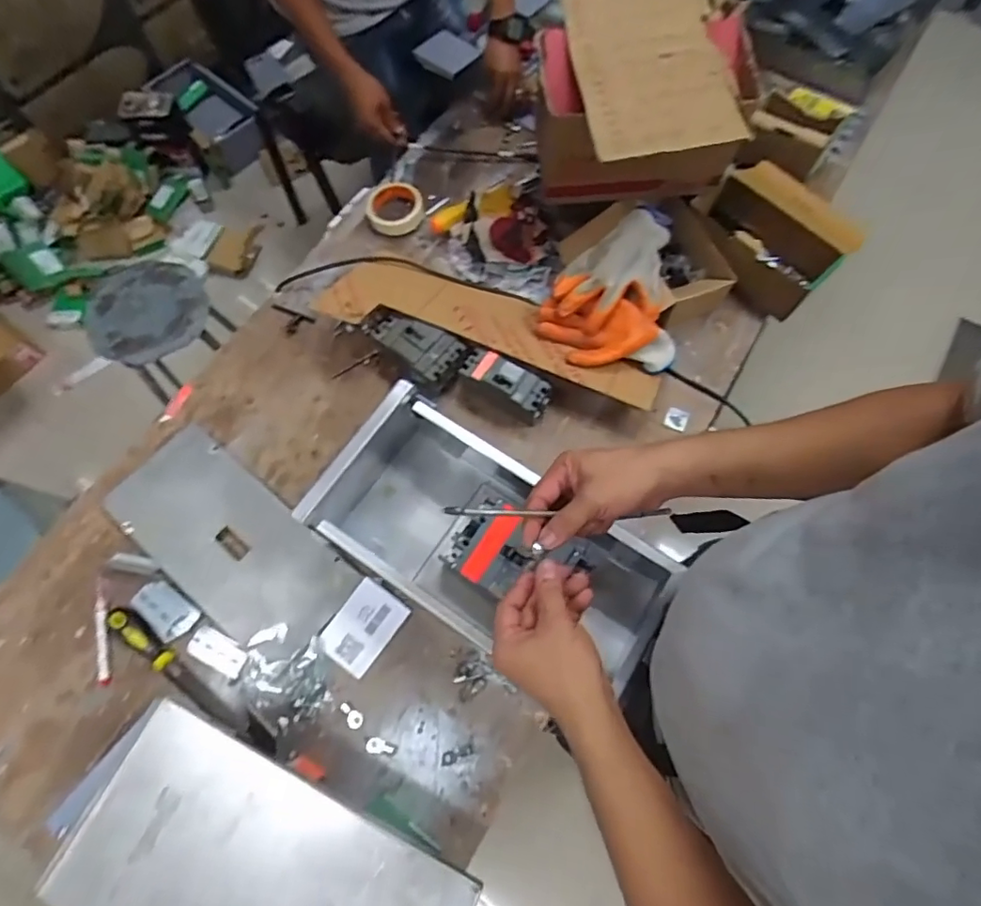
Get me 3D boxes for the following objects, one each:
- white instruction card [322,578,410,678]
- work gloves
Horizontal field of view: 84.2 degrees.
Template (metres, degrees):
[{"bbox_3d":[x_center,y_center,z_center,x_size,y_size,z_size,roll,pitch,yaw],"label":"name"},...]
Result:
[{"bbox_3d":[-0.166,0.227,0.710,0.077,0.004,0.107,36,80,9],"label":"white instruction card"},{"bbox_3d":[0.180,-0.264,0.833,0.203,0.055,0.283,3,69,0],"label":"work gloves"}]

